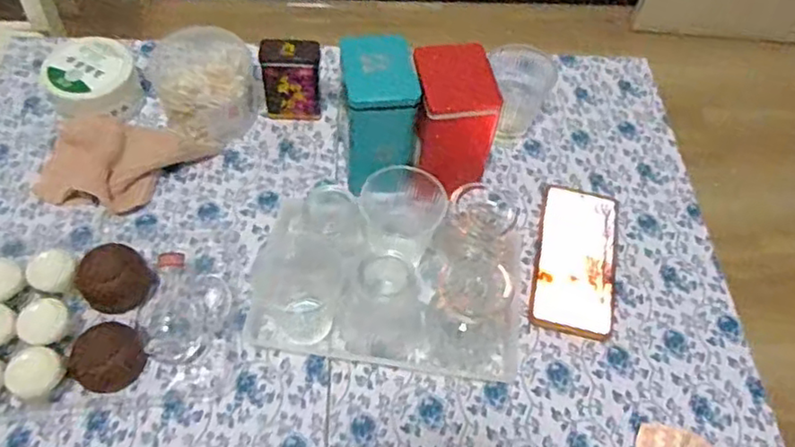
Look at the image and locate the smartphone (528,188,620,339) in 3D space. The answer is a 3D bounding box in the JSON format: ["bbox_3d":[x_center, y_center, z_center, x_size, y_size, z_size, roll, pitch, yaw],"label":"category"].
[{"bbox_3d":[0.177,0.033,0.635,0.076,0.016,0.159,14,56,4],"label":"smartphone"}]

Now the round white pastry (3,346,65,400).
[{"bbox_3d":[-0.291,0.123,0.522,0.036,0.032,0.040,36,60,18],"label":"round white pastry"}]

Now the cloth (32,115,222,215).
[{"bbox_3d":[-0.279,-0.057,0.646,0.147,0.027,0.099,13,56,3],"label":"cloth"}]

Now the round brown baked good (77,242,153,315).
[{"bbox_3d":[-0.253,0.054,0.581,0.057,0.052,0.054,2,56,-4],"label":"round brown baked good"}]

